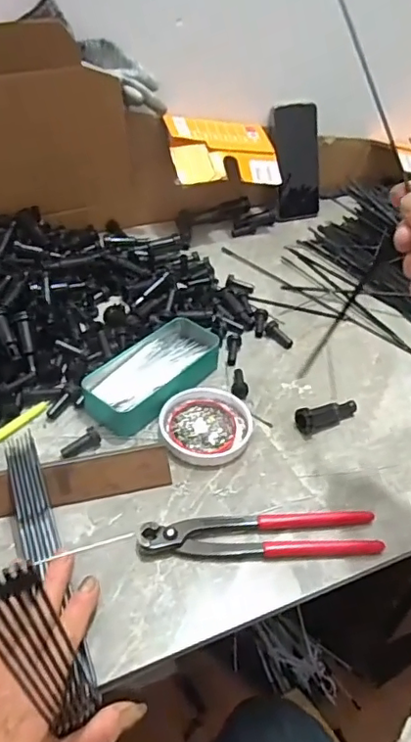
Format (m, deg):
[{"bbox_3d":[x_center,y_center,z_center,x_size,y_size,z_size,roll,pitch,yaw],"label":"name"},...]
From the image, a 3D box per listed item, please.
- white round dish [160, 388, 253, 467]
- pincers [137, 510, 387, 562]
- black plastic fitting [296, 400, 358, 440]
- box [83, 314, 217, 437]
[{"bbox_3d":[0.000,0.052,0.540,0.085,0.012,0.089,2,43,-2],"label":"white round dish"},{"bbox_3d":[0.046,0.136,0.452,0.194,0.015,0.038,-2,43,-6],"label":"pincers"},{"bbox_3d":[0.125,0.042,0.555,0.070,0.025,0.022,-18,47,-22],"label":"black plastic fitting"},{"bbox_3d":[-0.054,-0.002,0.572,0.075,0.028,0.156,27,47,23],"label":"box"}]

